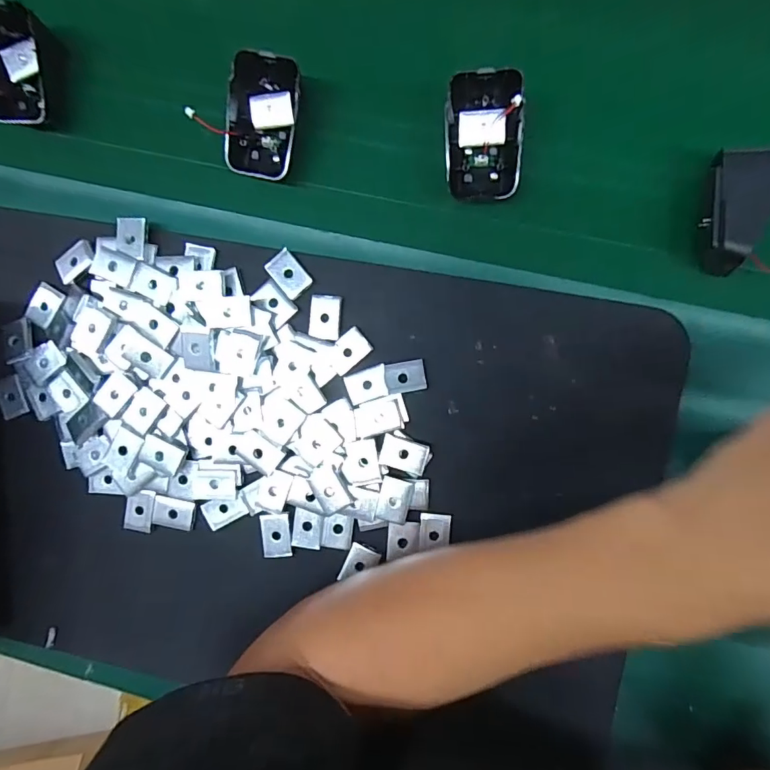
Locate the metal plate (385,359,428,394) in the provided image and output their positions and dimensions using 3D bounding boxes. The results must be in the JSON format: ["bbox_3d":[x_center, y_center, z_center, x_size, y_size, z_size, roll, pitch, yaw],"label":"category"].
[{"bbox_3d":[0.013,-0.005,0.301,0.025,0.004,0.019,-9,85,-6],"label":"metal plate"}]

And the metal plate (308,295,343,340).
[{"bbox_3d":[-0.038,-0.044,0.306,0.020,0.006,0.028,5,93,6],"label":"metal plate"}]

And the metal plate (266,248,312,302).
[{"bbox_3d":[-0.062,-0.071,0.308,0.019,0.004,0.029,-38,88,7],"label":"metal plate"}]

